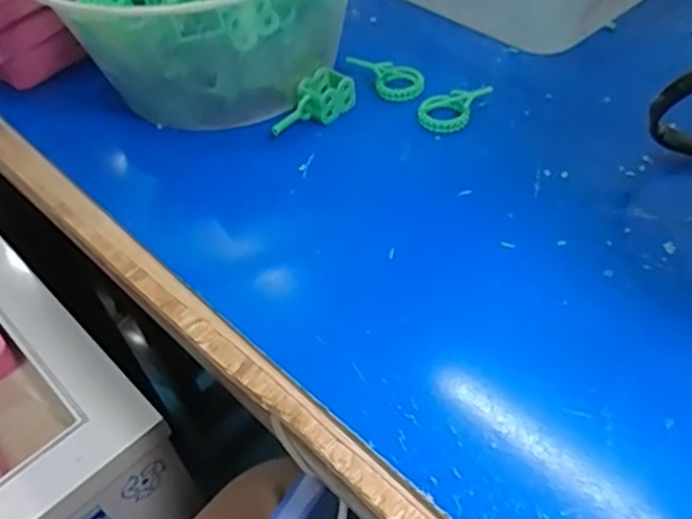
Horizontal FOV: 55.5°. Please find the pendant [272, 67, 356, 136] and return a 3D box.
[{"bbox_3d":[-0.017,-0.074,0.316,0.018,0.016,0.048,34,60,30],"label":"pendant"}]

